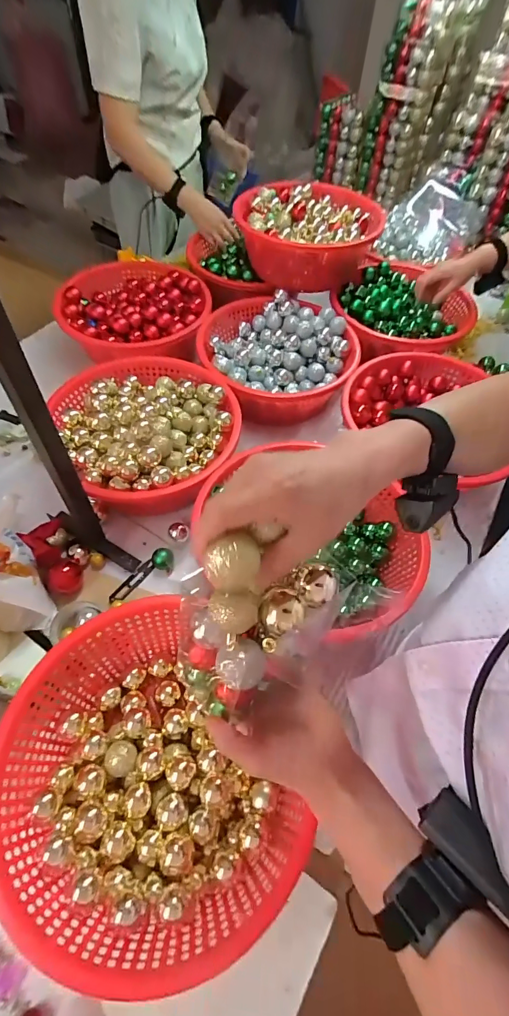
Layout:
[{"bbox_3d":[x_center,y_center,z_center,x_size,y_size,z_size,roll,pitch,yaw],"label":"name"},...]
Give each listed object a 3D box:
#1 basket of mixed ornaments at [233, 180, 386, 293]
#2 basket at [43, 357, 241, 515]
[{"bbox_3d":[0.133,-0.685,1.036,0.358,0.146,0.312,-1,57,-4],"label":"basket of mixed ornaments"},{"bbox_3d":[-0.207,-0.150,0.800,0.348,0.134,0.361,2,56,-3],"label":"basket"}]

